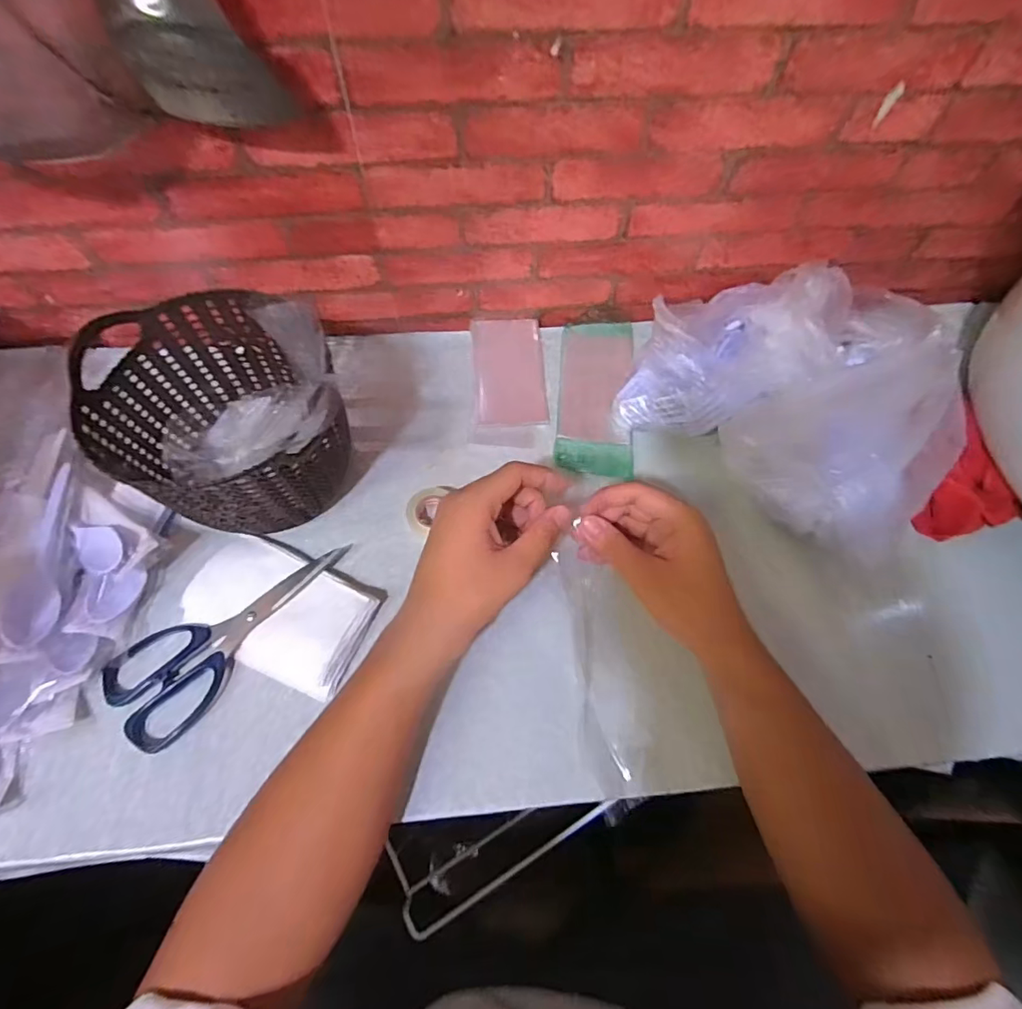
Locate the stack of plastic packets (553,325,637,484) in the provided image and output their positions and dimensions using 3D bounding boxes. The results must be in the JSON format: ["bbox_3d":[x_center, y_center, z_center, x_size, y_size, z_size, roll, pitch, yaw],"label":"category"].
[{"bbox_3d":[0.082,-0.107,0.488,0.071,0.013,0.175,6,65,0],"label":"stack of plastic packets"}]

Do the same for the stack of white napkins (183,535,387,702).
[{"bbox_3d":[-0.175,0.077,0.383,0.137,0.022,0.087,22,65,7],"label":"stack of white napkins"}]

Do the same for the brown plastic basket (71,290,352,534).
[{"bbox_3d":[-0.210,-0.054,0.388,0.156,0.121,0.137,34,67,12],"label":"brown plastic basket"}]

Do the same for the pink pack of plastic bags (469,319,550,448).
[{"bbox_3d":[-0.002,-0.121,0.495,0.070,0.008,0.144,0,65,-3],"label":"pink pack of plastic bags"}]

